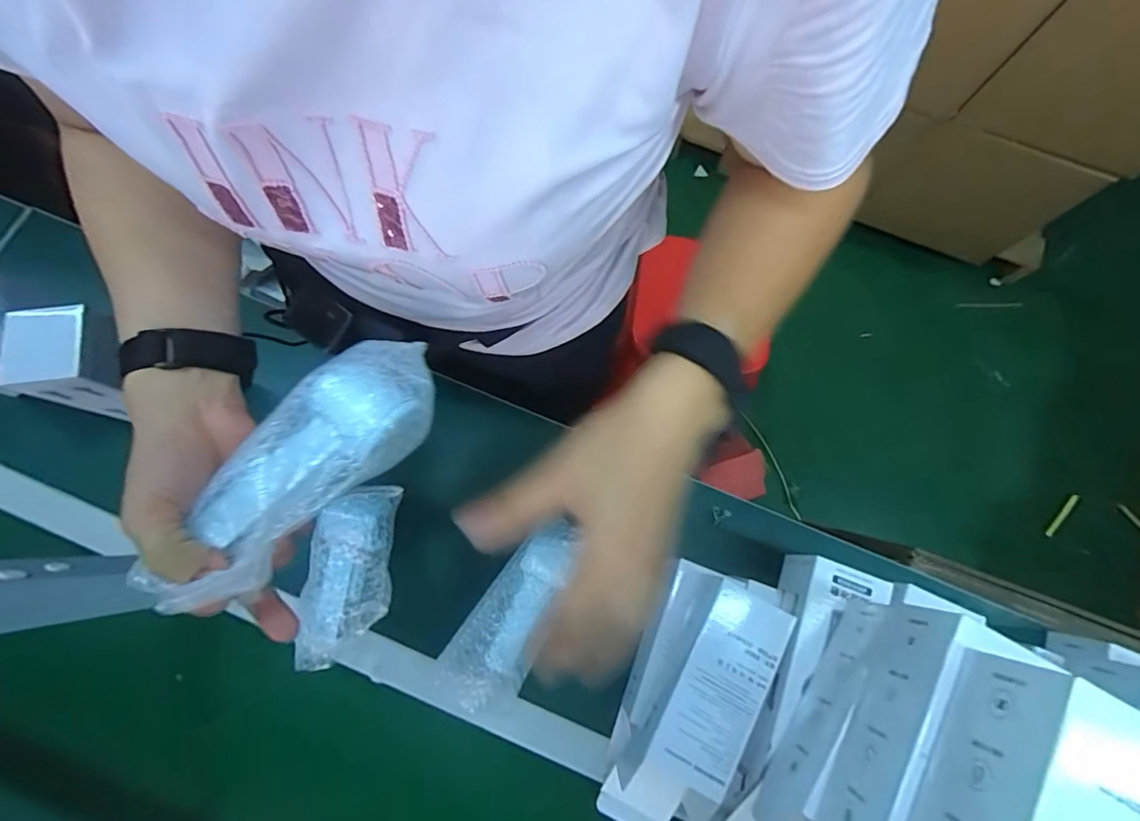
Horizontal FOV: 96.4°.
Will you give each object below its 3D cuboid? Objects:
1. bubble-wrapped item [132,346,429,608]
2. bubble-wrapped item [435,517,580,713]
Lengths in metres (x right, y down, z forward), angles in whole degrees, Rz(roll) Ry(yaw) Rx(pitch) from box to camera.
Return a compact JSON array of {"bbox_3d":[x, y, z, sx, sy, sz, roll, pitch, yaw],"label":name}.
[{"bbox_3d":[-0.156,0.031,0.309,0.066,0.044,0.183,38,63,8],"label":"bubble-wrapped item"},{"bbox_3d":[-0.052,0.209,0.522,0.081,0.049,0.190,35,79,7],"label":"bubble-wrapped item"}]

